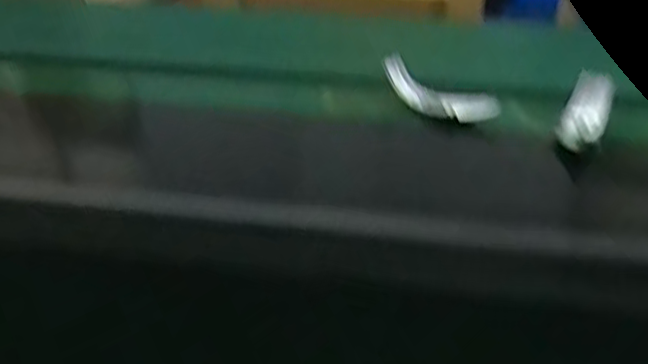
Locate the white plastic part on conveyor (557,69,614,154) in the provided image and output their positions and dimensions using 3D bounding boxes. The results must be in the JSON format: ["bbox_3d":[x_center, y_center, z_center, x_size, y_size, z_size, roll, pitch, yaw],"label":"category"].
[{"bbox_3d":[0.369,-0.097,0.955,0.055,0.023,0.117,20,77,30],"label":"white plastic part on conveyor"}]

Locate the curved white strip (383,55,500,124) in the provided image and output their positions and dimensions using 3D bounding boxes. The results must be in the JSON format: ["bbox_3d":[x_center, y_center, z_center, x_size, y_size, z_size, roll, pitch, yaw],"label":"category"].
[{"bbox_3d":[0.166,-0.131,0.983,0.167,0.064,0.046,19,33,28],"label":"curved white strip"}]

